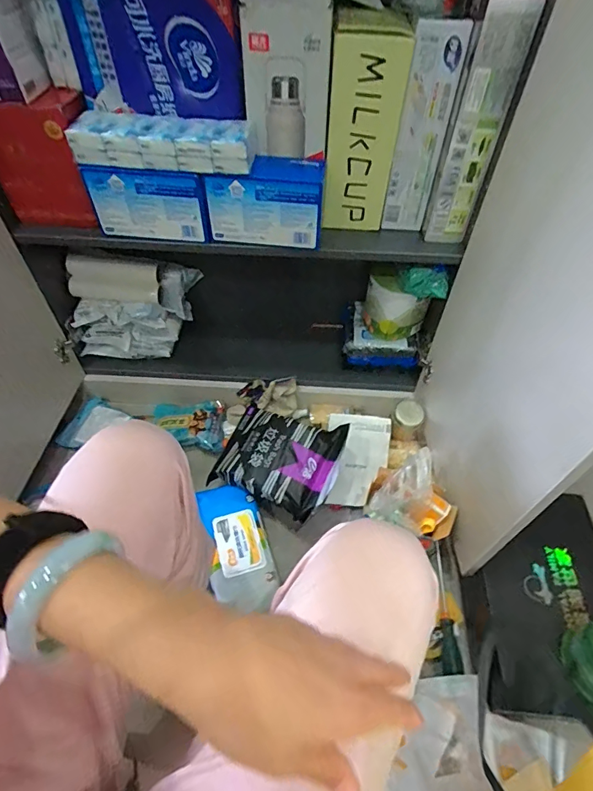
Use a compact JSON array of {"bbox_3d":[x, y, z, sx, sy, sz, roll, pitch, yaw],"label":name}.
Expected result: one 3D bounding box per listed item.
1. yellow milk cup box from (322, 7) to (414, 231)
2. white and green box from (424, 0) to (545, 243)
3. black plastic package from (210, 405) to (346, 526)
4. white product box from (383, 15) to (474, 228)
[{"bbox_3d":[0.106,-0.420,0.693,0.111,0.282,0.106,7,51,4],"label":"yellow milk cup box"},{"bbox_3d":[0.263,-0.384,0.640,0.068,0.309,0.061,15,52,11],"label":"white and green box"},{"bbox_3d":[-0.042,0.123,0.841,0.239,0.091,0.180,15,52,11],"label":"black plastic package"},{"bbox_3d":[0.197,-0.404,0.679,0.074,0.278,0.045,15,52,11],"label":"white product box"}]

